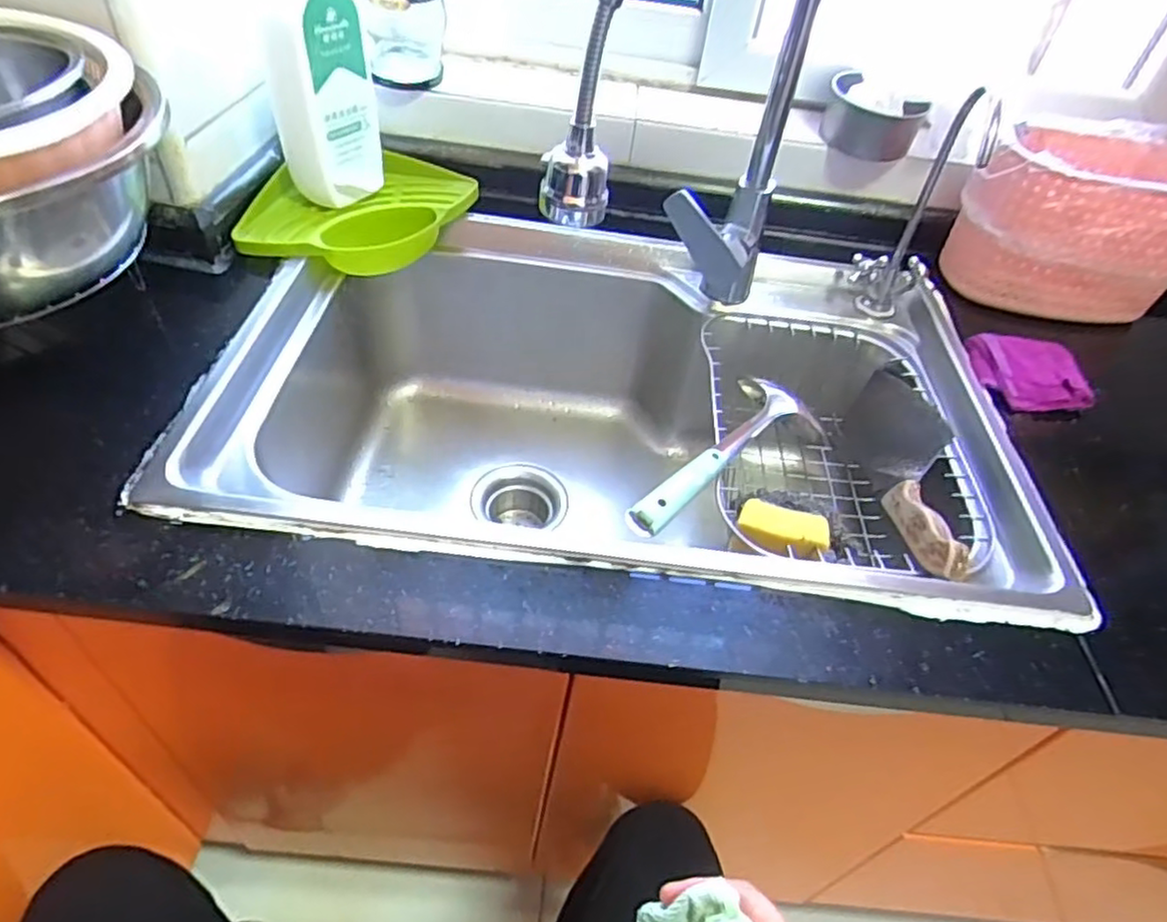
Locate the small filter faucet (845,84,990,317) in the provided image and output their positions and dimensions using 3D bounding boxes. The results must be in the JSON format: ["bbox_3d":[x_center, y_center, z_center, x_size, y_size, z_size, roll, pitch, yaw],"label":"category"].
[{"bbox_3d":[0.336,-0.256,0.713,0.070,0.224,0.059,-20,52,-24],"label":"small filter faucet"}]

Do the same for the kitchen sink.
[{"bbox_3d":[0.032,-0.010,0.738,0.690,0.274,0.485,6,46,-2],"label":"kitchen sink"}]

